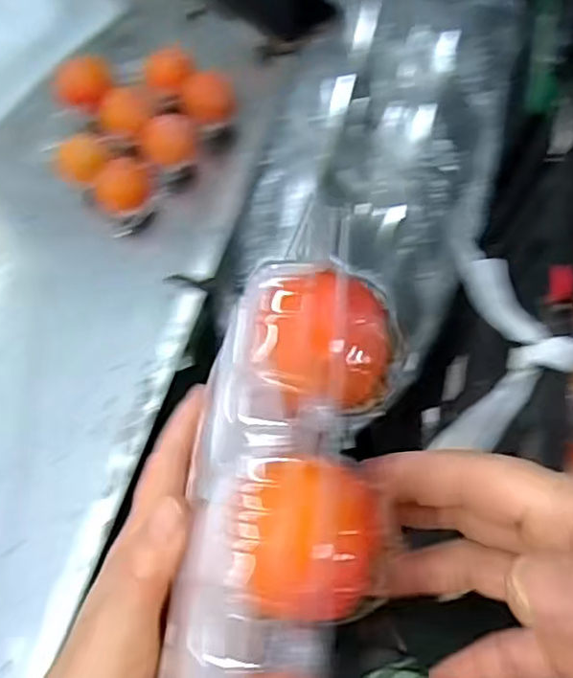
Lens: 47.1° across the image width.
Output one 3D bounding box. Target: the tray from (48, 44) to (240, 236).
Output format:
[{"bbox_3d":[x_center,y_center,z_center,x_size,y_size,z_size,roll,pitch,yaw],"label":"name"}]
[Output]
[{"bbox_3d":[-0.147,-0.205,0.599,0.146,0.059,0.169,35,72,13],"label":"tray"}]

